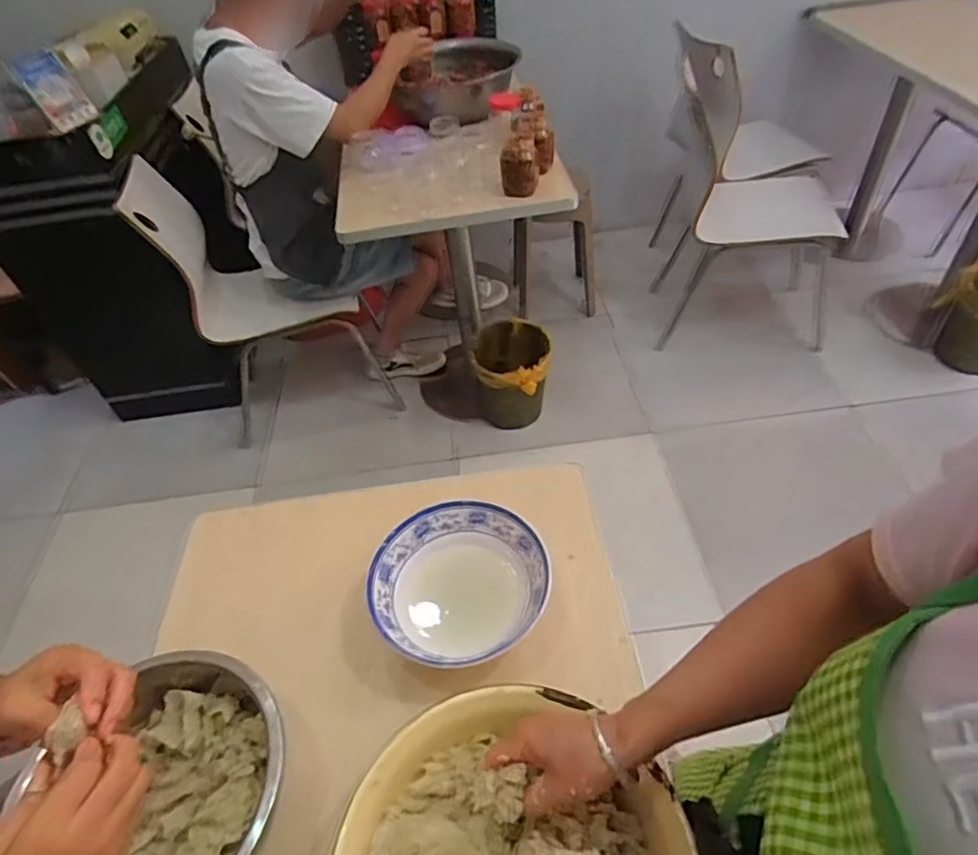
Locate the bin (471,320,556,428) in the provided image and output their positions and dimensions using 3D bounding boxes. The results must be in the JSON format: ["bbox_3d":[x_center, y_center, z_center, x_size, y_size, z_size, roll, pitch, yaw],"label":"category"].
[{"bbox_3d":[0.075,-0.173,1.912,0.239,0.283,0.237,-3,47,4],"label":"bin"}]

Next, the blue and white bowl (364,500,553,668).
[{"bbox_3d":[-0.036,0.176,0.685,0.192,0.063,0.180,-3,46,4],"label":"blue and white bowl"}]

